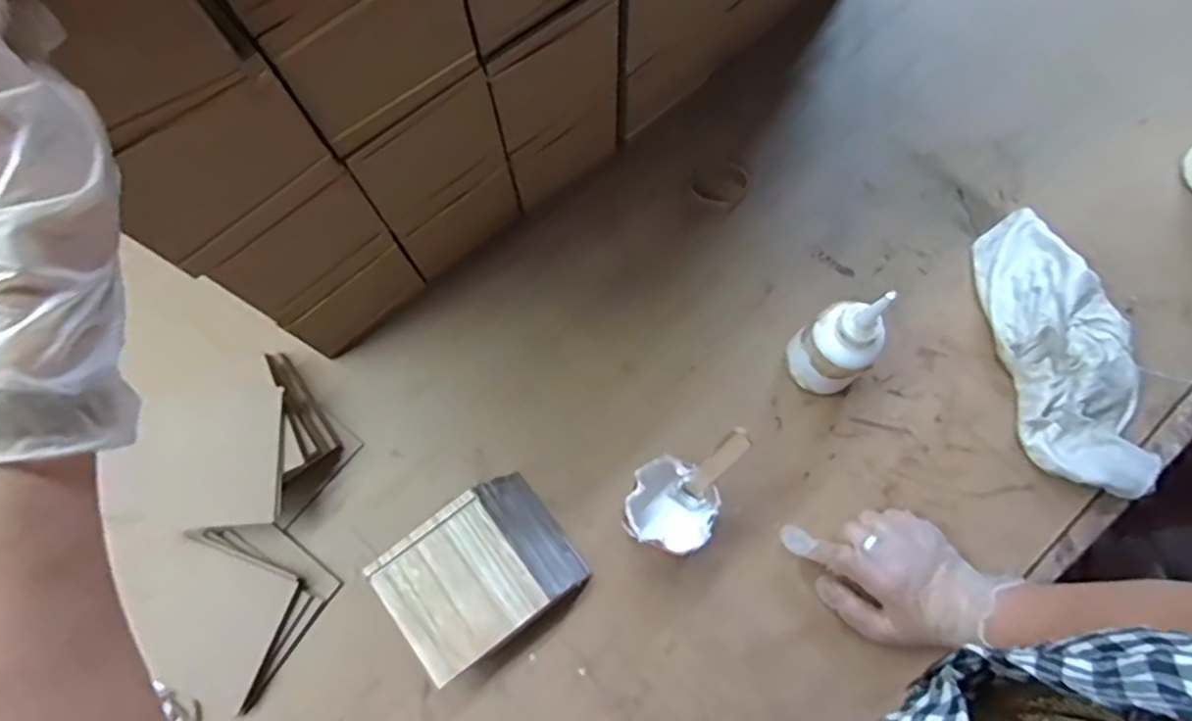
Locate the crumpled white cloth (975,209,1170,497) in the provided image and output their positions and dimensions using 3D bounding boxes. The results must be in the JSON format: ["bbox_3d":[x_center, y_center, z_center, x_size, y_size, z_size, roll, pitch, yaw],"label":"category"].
[{"bbox_3d":[0.404,-0.013,0.588,0.101,0.053,0.261,-8,76,-2],"label":"crumpled white cloth"}]

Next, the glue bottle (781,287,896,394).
[{"bbox_3d":[0.195,-0.012,0.537,0.051,0.148,0.060,-29,77,-7],"label":"glue bottle"}]

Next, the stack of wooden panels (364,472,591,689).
[{"bbox_3d":[-0.093,0.171,0.549,0.141,0.049,0.114,-35,78,-8],"label":"stack of wooden panels"}]

